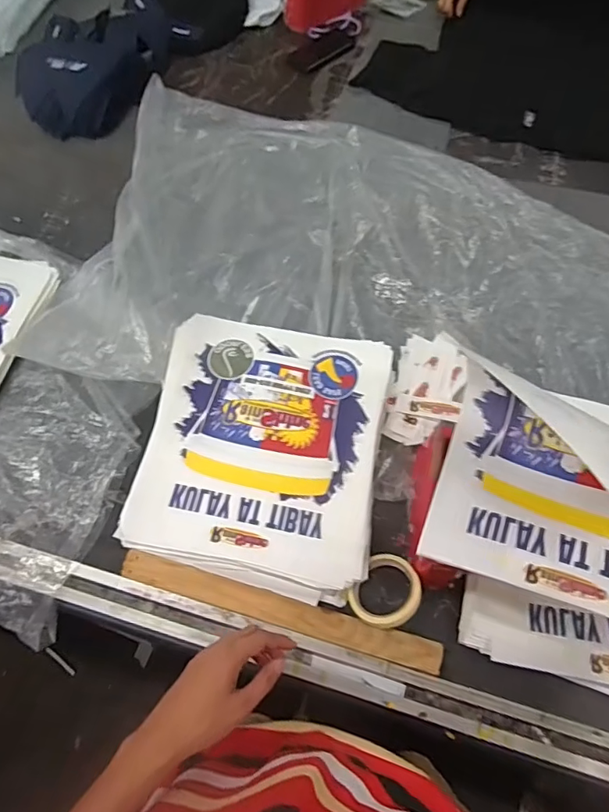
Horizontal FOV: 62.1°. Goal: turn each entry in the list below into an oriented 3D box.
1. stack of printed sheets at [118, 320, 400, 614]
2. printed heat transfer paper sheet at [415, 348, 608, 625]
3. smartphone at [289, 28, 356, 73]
[{"bbox_3d":[-0.062,0.054,0.759,0.351,0.025,0.394,10,65,5],"label":"stack of printed sheets"},{"bbox_3d":[0.316,0.099,0.568,0.289,0.152,0.230,21,66,10],"label":"printed heat transfer paper sheet"},{"bbox_3d":[0.042,-0.868,1.233,0.175,0.010,0.088,-35,69,-15],"label":"smartphone"}]

